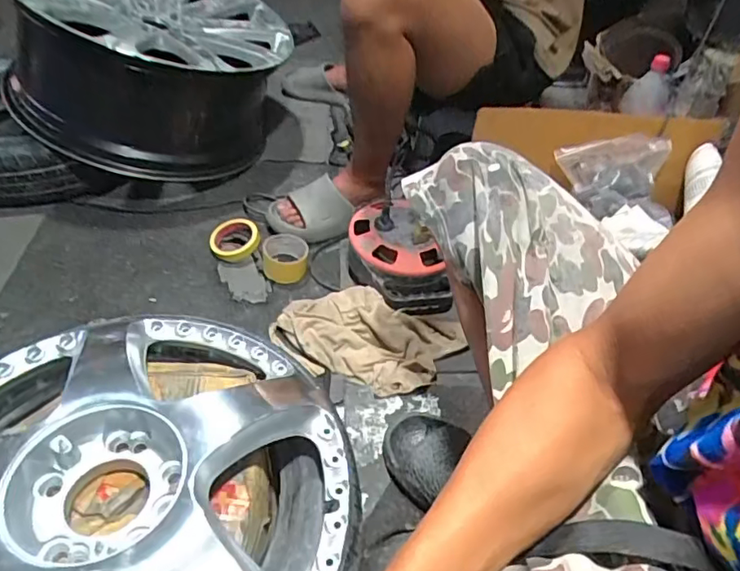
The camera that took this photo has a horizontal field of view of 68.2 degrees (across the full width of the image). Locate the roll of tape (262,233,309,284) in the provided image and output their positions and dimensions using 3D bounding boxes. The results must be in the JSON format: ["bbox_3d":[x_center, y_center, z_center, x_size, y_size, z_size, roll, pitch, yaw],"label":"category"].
[{"bbox_3d":[-0.158,-0.050,1.021,0.082,0.061,0.087,2,44,-2],"label":"roll of tape"}]

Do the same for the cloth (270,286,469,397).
[{"bbox_3d":[-0.002,0.079,0.901,0.290,0.052,0.187,19,46,15],"label":"cloth"}]

